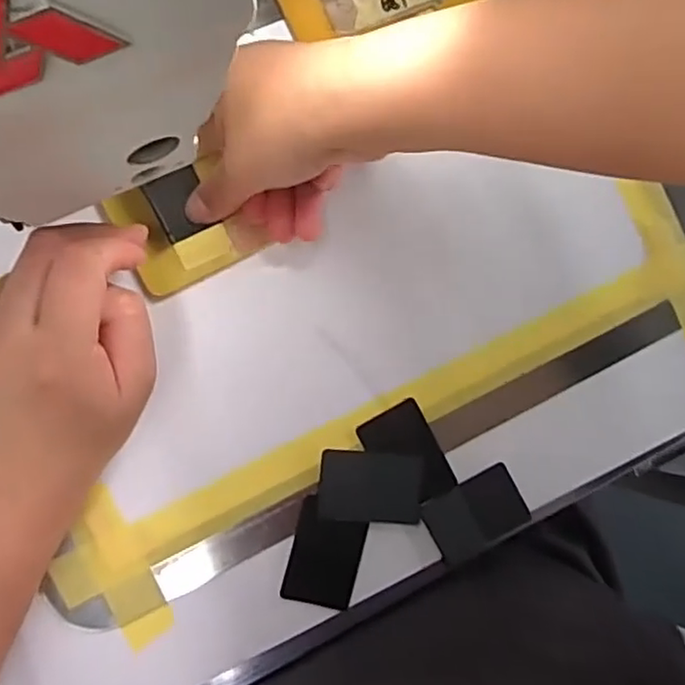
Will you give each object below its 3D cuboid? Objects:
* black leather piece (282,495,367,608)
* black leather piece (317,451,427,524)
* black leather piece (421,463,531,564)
[{"bbox_3d":[-0.008,0.106,0.322,0.035,0.004,0.049,15,85,-8],"label":"black leather piece"},{"bbox_3d":[0.015,0.074,0.327,0.053,0.004,0.035,5,86,-9],"label":"black leather piece"},{"bbox_3d":[0.070,0.088,0.335,0.050,0.004,0.034,-27,91,-10],"label":"black leather piece"}]

